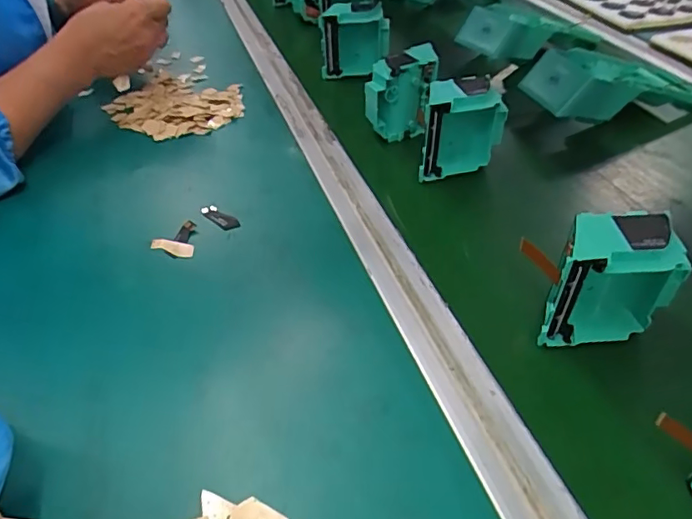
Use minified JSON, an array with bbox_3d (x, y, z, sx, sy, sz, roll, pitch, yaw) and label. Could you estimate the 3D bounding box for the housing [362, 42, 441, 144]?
[{"bbox_3d":[0.052,-0.156,0.504,0.066,0.077,0.037,-2,42,-1],"label":"housing"}]

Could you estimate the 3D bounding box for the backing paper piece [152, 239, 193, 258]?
[{"bbox_3d":[-0.132,-0.010,0.403,0.039,0.005,0.011,13,44,16],"label":"backing paper piece"}]

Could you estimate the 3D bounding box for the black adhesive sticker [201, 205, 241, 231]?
[{"bbox_3d":[-0.103,-0.035,0.429,0.042,0.004,0.013,31,51,31],"label":"black adhesive sticker"}]

